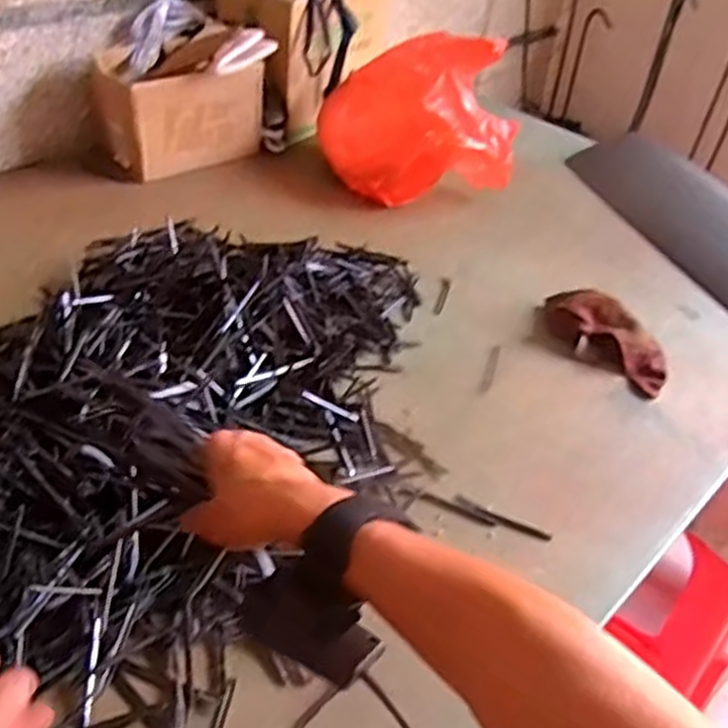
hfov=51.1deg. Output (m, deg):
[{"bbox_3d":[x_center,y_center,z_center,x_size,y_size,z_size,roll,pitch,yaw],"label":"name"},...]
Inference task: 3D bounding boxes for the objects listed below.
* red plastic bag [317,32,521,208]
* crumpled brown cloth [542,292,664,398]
[{"bbox_3d":[0.076,-0.379,1.178,0.262,0.185,0.257,-4,40,-13],"label":"red plastic bag"},{"bbox_3d":[0.283,-0.036,0.898,0.075,0.046,0.186,-20,46,-29],"label":"crumpled brown cloth"}]

